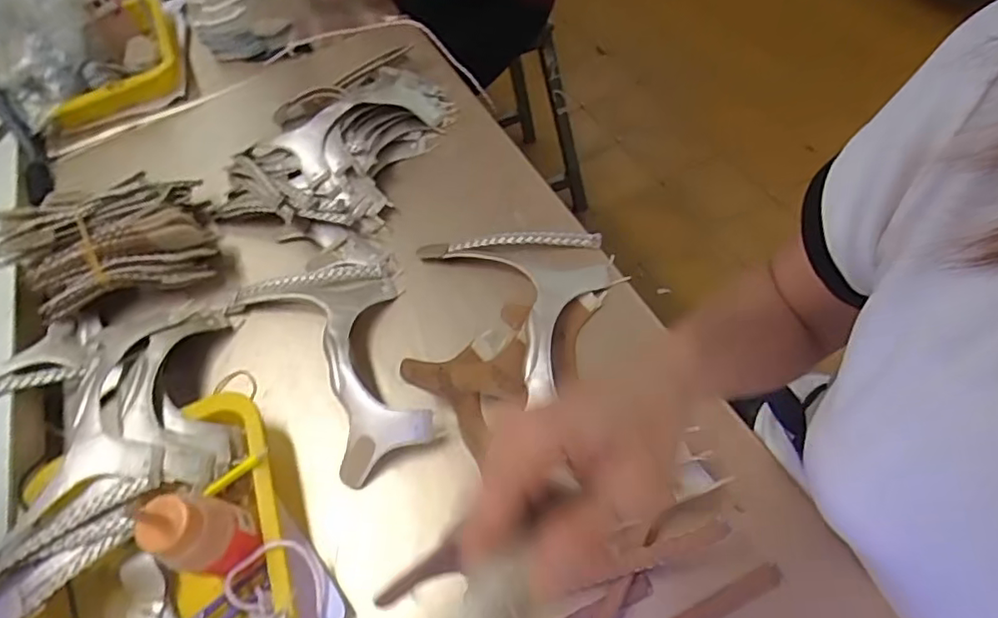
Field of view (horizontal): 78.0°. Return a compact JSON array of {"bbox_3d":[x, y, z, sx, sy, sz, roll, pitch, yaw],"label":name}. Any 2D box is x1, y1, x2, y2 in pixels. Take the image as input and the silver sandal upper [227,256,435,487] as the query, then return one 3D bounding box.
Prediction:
[{"bbox_3d":[-0.154,0.044,0.564,0.155,0.036,0.240,-20,55,-5],"label":"silver sandal upper"}]

